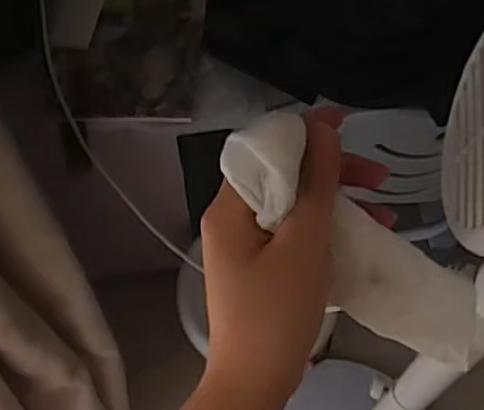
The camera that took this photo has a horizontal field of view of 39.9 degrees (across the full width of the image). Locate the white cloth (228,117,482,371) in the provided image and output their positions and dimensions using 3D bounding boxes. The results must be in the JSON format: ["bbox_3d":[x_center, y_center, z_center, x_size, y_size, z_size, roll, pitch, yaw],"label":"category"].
[{"bbox_3d":[0.047,0.018,0.277,0.134,0.029,0.033,42,65,-13],"label":"white cloth"}]

